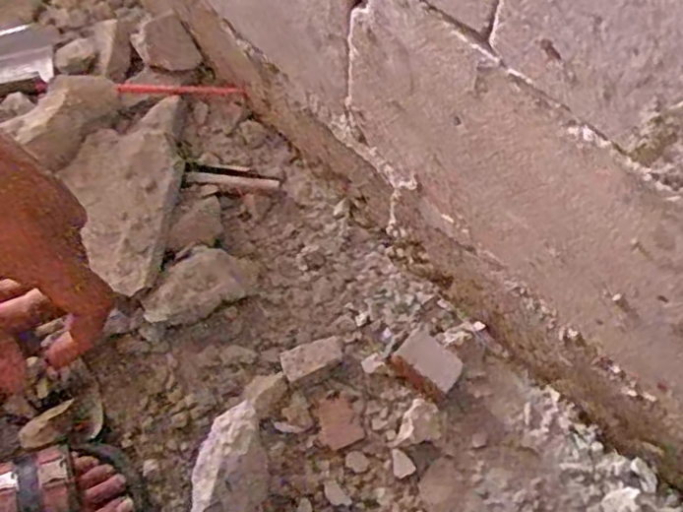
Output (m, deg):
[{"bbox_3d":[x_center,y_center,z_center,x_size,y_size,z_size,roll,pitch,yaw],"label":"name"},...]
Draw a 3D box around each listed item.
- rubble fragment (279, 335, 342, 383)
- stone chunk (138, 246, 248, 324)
[{"bbox_3d":[-0.032,0.112,0.703,0.065,0.020,0.032,-19,65,-9],"label":"rubble fragment"},{"bbox_3d":[-0.160,0.034,0.708,0.112,0.048,0.061,-22,65,-10],"label":"stone chunk"}]

